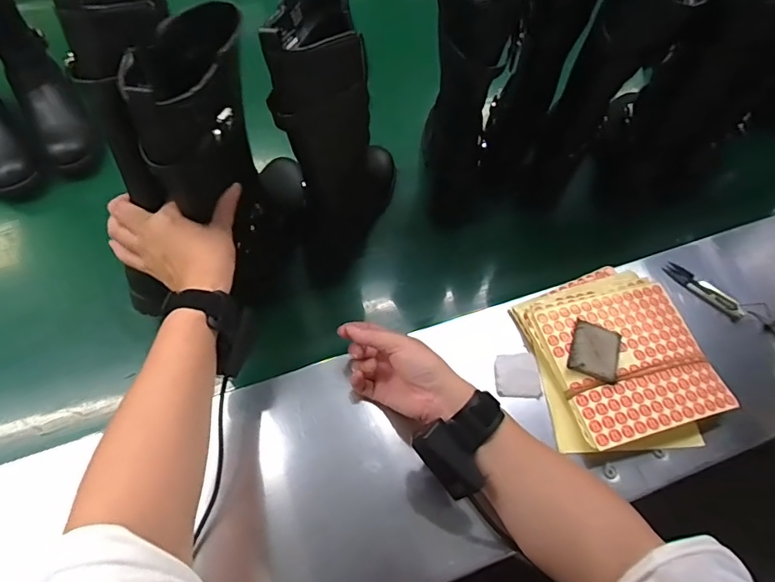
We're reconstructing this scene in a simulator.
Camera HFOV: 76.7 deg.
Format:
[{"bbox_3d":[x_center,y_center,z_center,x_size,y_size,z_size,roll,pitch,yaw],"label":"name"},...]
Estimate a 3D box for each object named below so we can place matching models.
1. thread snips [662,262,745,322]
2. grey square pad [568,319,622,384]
[{"bbox_3d":[0.405,-0.001,0.626,0.104,0.017,0.022,38,66,17],"label":"thread snips"},{"bbox_3d":[0.230,0.064,0.538,0.053,0.012,0.063,19,62,7],"label":"grey square pad"}]

